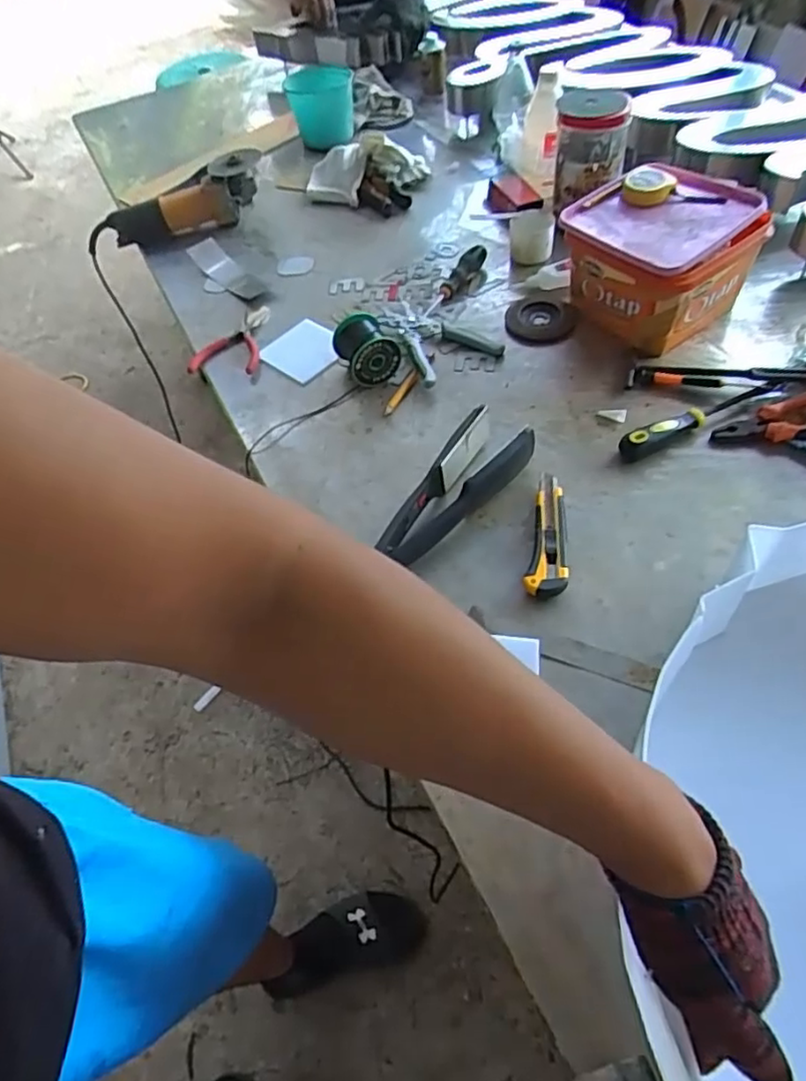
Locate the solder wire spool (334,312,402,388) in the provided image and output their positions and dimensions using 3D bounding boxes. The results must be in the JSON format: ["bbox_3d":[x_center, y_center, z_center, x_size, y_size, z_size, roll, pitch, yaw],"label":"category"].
[{"bbox_3d":[-0.052,-0.258,0.894,0.073,0.063,0.087,-36,56,-16],"label":"solder wire spool"}]

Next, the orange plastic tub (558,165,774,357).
[{"bbox_3d":[0.341,-0.383,0.893,0.196,0.141,0.211,-34,56,-15],"label":"orange plastic tub"}]

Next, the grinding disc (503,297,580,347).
[{"bbox_3d":[0.196,-0.316,0.937,0.100,0.009,0.115,3,55,12],"label":"grinding disc"}]

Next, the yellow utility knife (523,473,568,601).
[{"bbox_3d":[0.157,-0.010,0.709,0.039,0.024,0.163,3,55,12],"label":"yellow utility knife"}]

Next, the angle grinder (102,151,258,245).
[{"bbox_3d":[-0.379,-0.603,1.169,0.287,0.118,0.115,-24,54,-8],"label":"angle grinder"}]

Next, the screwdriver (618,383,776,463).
[{"bbox_3d":[0.351,-0.150,0.789,0.211,0.028,0.027,-27,54,-10],"label":"screwdriver"}]

